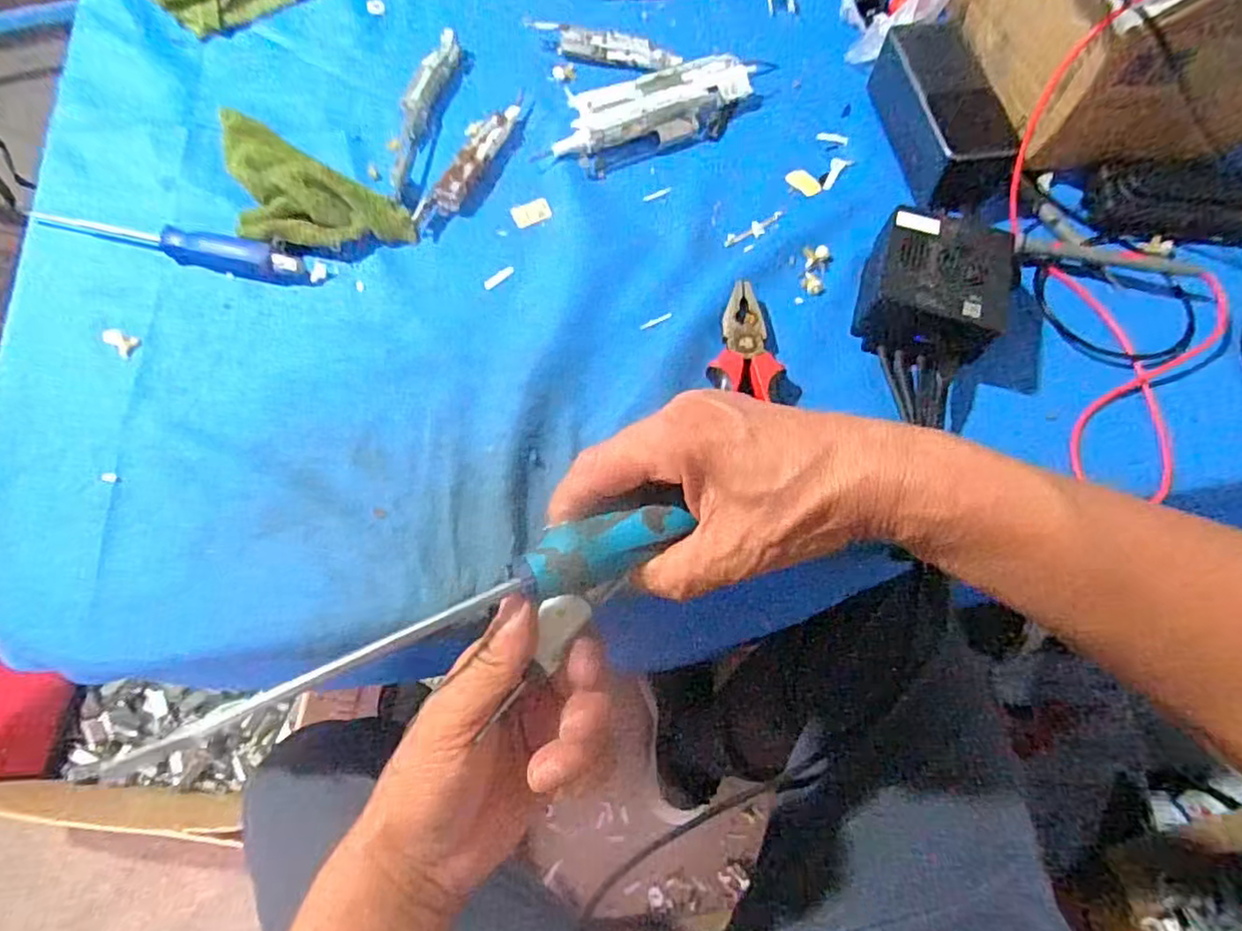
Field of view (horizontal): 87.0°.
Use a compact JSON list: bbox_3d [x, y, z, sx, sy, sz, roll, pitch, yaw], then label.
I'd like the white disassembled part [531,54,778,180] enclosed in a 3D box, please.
[{"bbox_3d":[0.031,-0.264,0.483,0.184,0.016,0.066,-25,70,-10],"label":"white disassembled part"}]

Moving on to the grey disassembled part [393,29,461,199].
[{"bbox_3d":[-0.148,-0.259,0.478,0.023,0.016,0.153,11,68,3],"label":"grey disassembled part"}]

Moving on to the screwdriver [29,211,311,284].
[{"bbox_3d":[-0.294,-0.145,0.426,0.184,0.019,0.020,13,68,4],"label":"screwdriver"}]

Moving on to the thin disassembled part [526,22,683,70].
[{"bbox_3d":[-0.015,-0.323,0.503,0.118,0.017,0.022,17,69,6],"label":"thin disassembled part"}]

